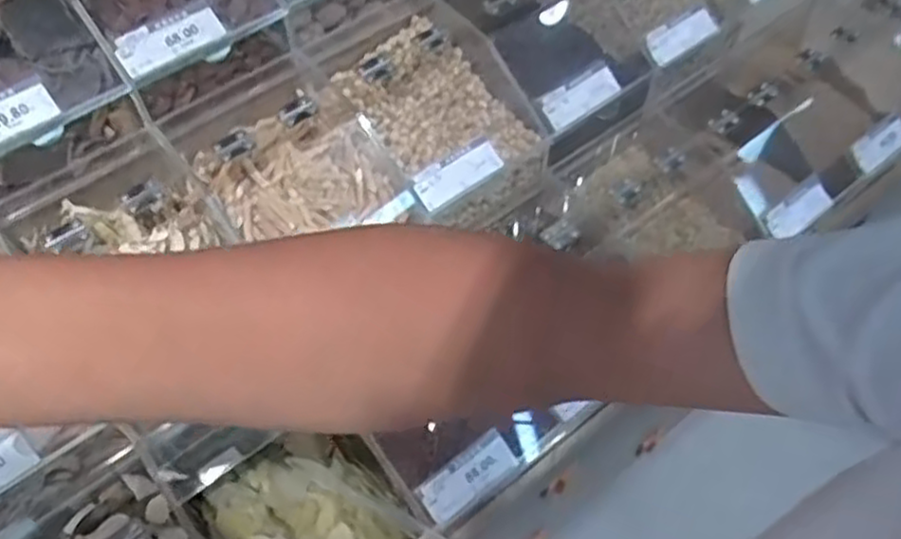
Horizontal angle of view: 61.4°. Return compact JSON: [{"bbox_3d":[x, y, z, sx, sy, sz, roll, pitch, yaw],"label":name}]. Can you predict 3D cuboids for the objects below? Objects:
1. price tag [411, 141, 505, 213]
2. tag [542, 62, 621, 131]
[{"bbox_3d":[0.009,-0.096,0.767,0.100,0.034,0.008,-33,20,-21],"label":"price tag"},{"bbox_3d":[0.142,-0.189,0.824,0.092,0.040,0.010,-35,23,-12],"label":"tag"}]

